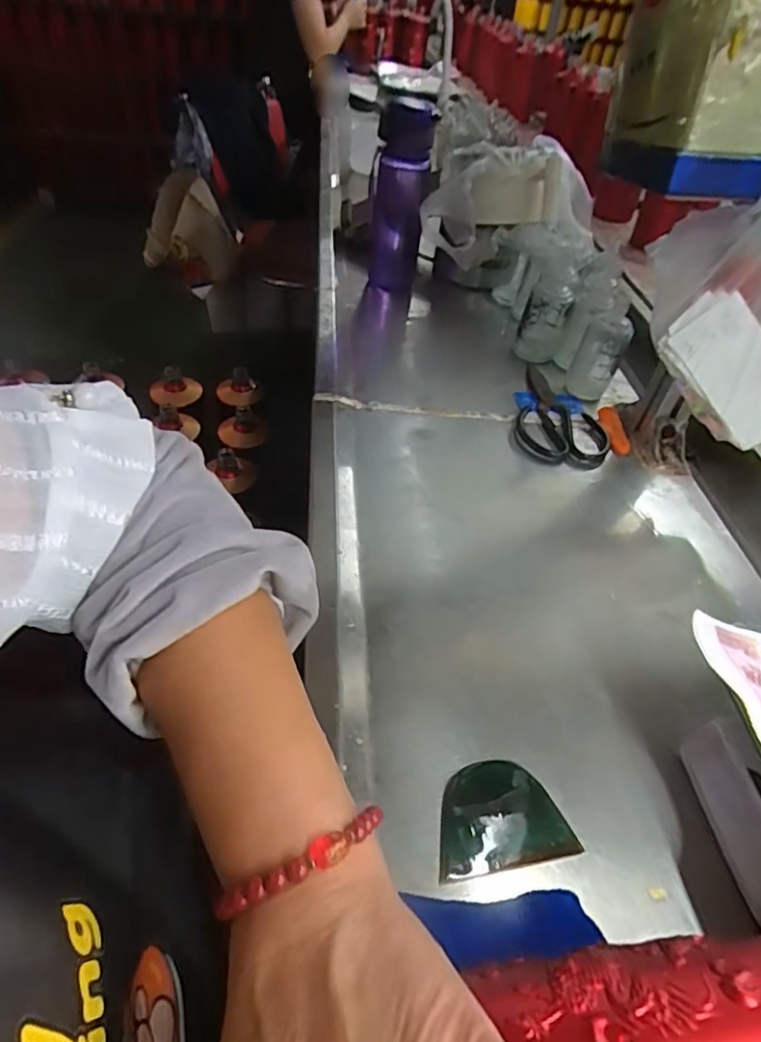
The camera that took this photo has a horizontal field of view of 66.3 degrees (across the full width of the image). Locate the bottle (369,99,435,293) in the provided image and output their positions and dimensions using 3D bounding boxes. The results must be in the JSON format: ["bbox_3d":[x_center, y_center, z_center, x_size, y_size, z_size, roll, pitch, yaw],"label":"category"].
[{"bbox_3d":[0.025,-0.441,0.830,0.072,0.232,0.072,6,45,-2],"label":"bottle"}]

